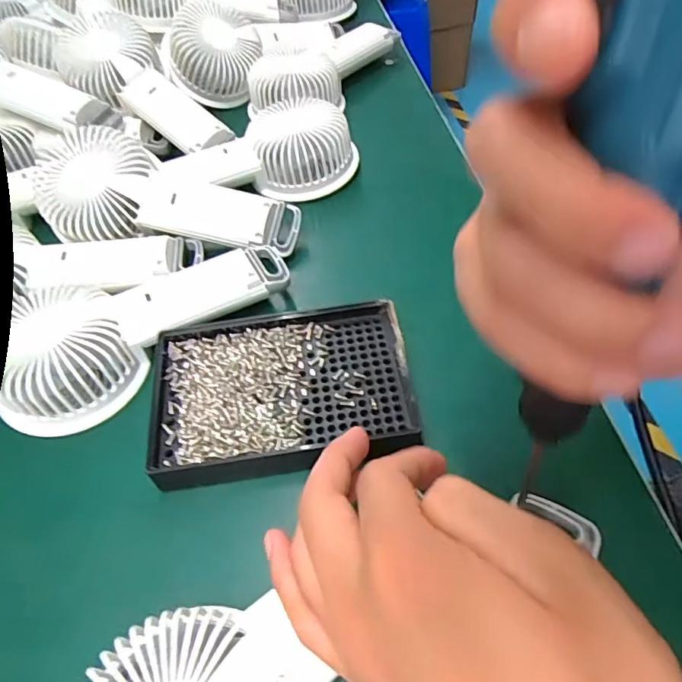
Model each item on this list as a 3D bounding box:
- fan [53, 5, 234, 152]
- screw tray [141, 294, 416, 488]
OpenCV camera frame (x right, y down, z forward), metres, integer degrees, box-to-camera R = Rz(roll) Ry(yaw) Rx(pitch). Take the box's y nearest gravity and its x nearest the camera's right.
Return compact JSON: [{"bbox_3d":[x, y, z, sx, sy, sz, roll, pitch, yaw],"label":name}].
[{"bbox_3d":[-0.176,-0.221,0.425,0.188,0.041,0.073,40,64,6],"label":"fan"},{"bbox_3d":[-0.033,0.029,0.280,0.140,0.026,0.097,-9,54,-3],"label":"screw tray"}]

